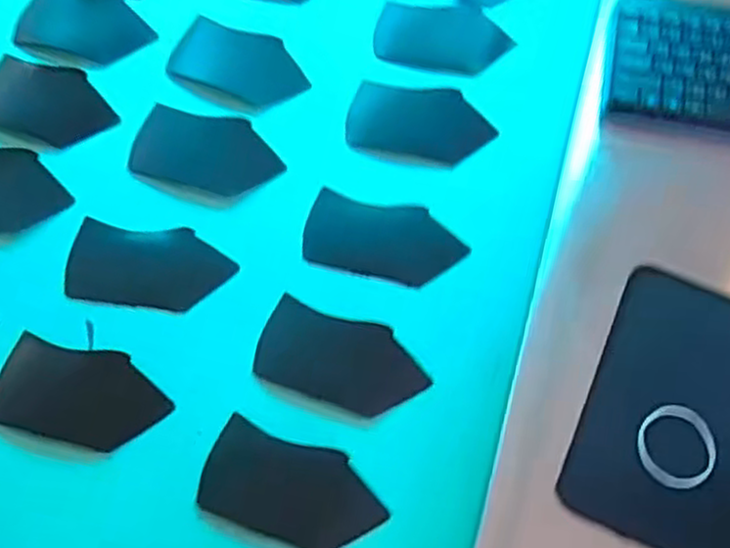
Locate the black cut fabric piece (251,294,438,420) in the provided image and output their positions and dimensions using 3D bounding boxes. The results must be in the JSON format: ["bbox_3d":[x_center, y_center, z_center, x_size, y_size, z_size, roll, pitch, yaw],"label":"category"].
[{"bbox_3d":[-0.018,0.068,0.588,0.130,0.006,0.069,18,73,8],"label":"black cut fabric piece"}]

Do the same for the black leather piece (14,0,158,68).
[{"bbox_3d":[-0.272,-0.243,0.724,0.125,0.007,0.084,19,65,8],"label":"black leather piece"}]

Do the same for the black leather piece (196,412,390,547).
[{"bbox_3d":[-0.053,0.158,0.543,0.130,0.004,0.070,19,71,9],"label":"black leather piece"}]

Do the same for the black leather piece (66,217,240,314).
[{"bbox_3d":[-0.179,-0.006,0.619,0.135,0.011,0.070,6,64,2],"label":"black leather piece"}]

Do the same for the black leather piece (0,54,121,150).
[{"bbox_3d":[-0.293,-0.157,0.681,0.132,0.012,0.069,20,87,12],"label":"black leather piece"}]

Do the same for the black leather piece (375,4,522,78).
[{"bbox_3d":[0.077,-0.233,0.728,0.128,0.005,0.082,12,70,5],"label":"black leather piece"}]

